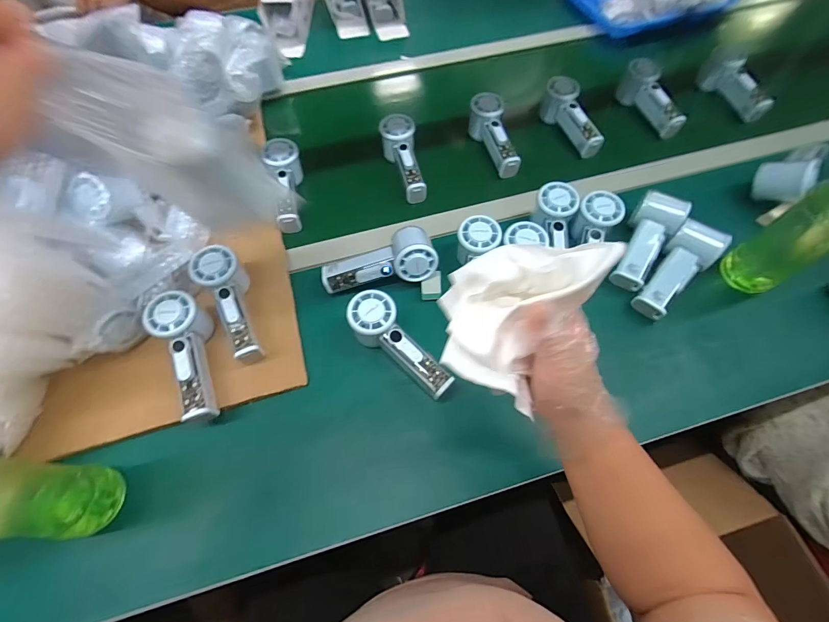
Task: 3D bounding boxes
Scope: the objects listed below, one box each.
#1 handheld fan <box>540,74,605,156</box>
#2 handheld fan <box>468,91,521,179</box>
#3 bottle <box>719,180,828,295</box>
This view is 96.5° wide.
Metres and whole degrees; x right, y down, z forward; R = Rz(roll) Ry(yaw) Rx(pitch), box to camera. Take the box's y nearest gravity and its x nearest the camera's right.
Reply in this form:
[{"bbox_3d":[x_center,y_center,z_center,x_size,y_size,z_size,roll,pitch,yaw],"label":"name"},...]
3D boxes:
[{"bbox_3d":[0.272,-0.332,0.641,0.047,0.062,0.156,-14,62,-6],"label":"handheld fan"},{"bbox_3d":[0.136,-0.297,0.628,0.059,0.050,0.159,-16,76,-7],"label":"handheld fan"},{"bbox_3d":[0.453,-0.092,0.434,0.072,0.209,0.064,-32,65,-15],"label":"bottle"}]

